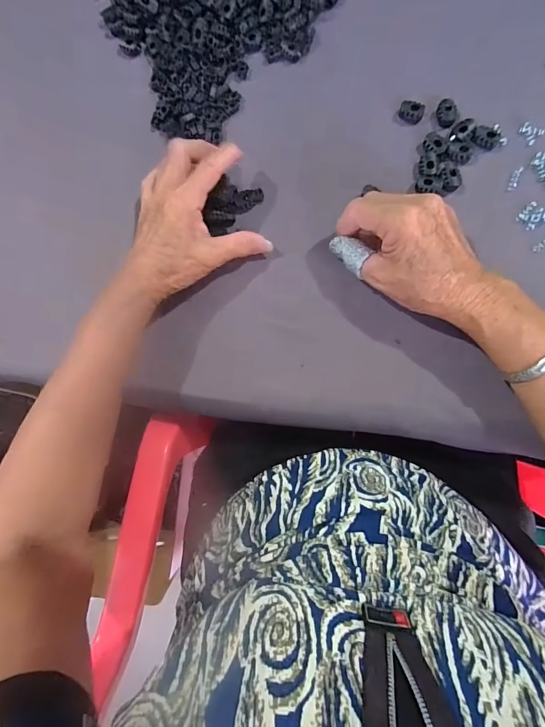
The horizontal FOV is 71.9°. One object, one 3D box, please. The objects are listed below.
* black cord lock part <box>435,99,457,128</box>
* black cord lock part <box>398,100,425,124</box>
[{"bbox_3d":[0.157,-0.226,0.339,0.016,0.008,0.023,0,82,7],"label":"black cord lock part"},{"bbox_3d":[0.126,-0.229,0.344,0.021,0.012,0.013,20,85,9],"label":"black cord lock part"}]

